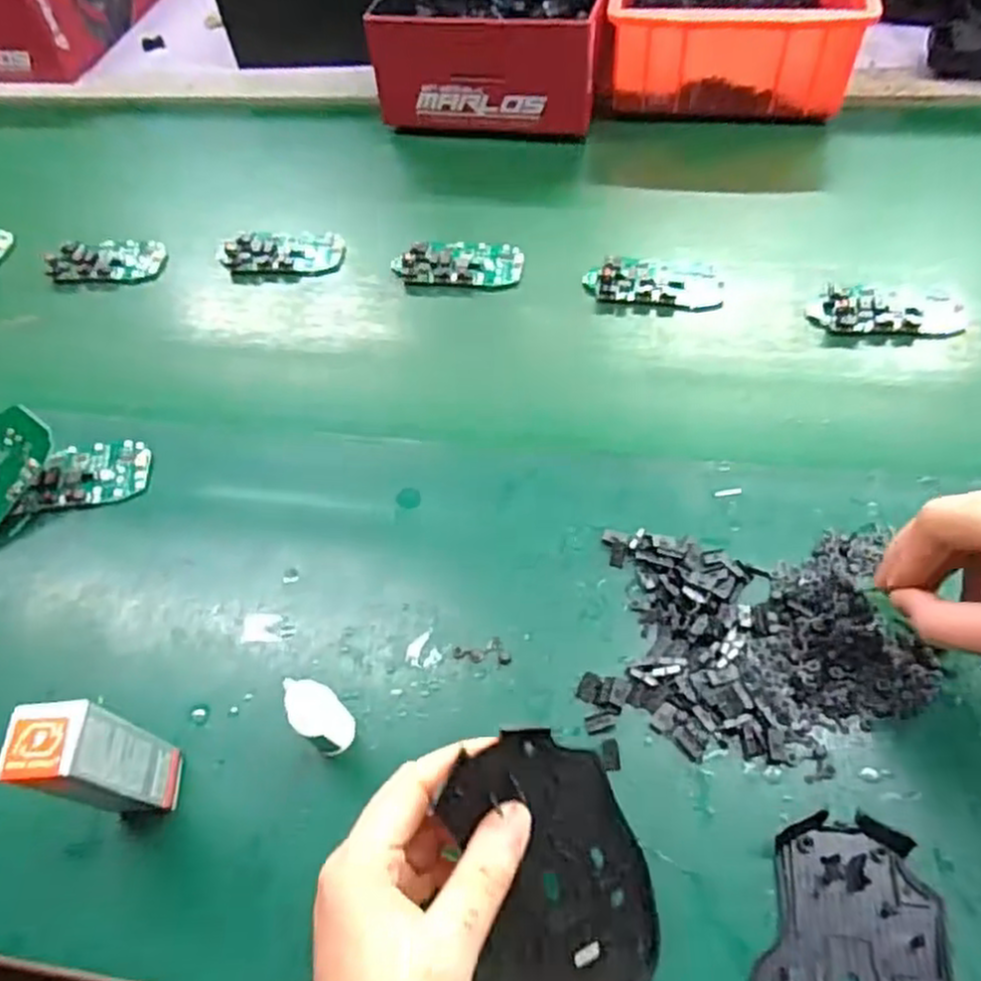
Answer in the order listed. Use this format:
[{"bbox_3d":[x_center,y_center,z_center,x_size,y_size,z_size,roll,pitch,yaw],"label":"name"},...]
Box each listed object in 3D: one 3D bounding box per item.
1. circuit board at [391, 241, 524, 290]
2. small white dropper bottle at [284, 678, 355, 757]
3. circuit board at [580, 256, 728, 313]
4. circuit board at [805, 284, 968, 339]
[{"bbox_3d":[-0.024,-0.172,0.559,0.096,0.012,0.045,2,56,7],"label":"circuit board"},{"bbox_3d":[-0.079,0.106,0.345,0.021,0.060,0.019,-27,58,-13],"label":"small white dropper bottle"},{"bbox_3d":[0.118,-0.151,0.532,0.097,0.010,0.048,6,57,9],"label":"circuit board"},{"bbox_3d":[0.270,-0.123,0.499,0.100,0.012,0.044,7,57,10],"label":"circuit board"}]

